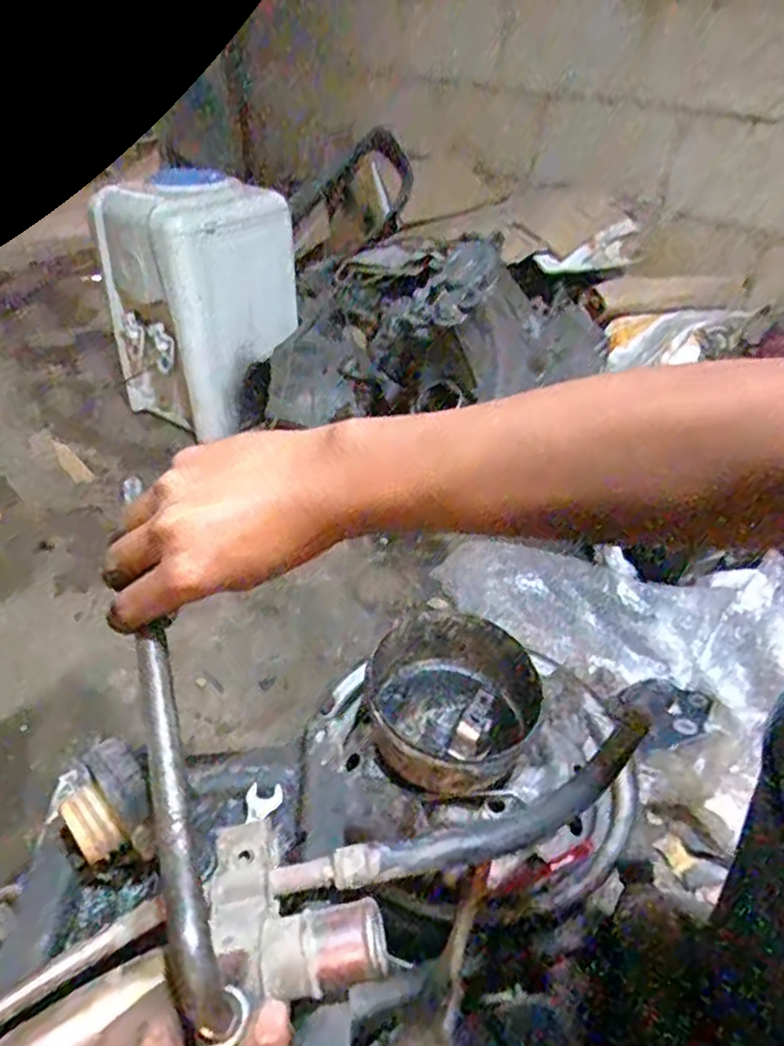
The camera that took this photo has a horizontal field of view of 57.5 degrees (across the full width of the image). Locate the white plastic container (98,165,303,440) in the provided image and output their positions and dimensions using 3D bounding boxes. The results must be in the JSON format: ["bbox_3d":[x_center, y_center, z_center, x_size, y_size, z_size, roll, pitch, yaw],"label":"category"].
[{"bbox_3d":[-0.427,-0.495,1.600,0.315,0.501,0.301,25,42,28],"label":"white plastic container"}]

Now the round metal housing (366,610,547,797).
[{"bbox_3d":[0.064,0.191,0.817,0.199,0.099,0.200,1,36,-1],"label":"round metal housing"}]

